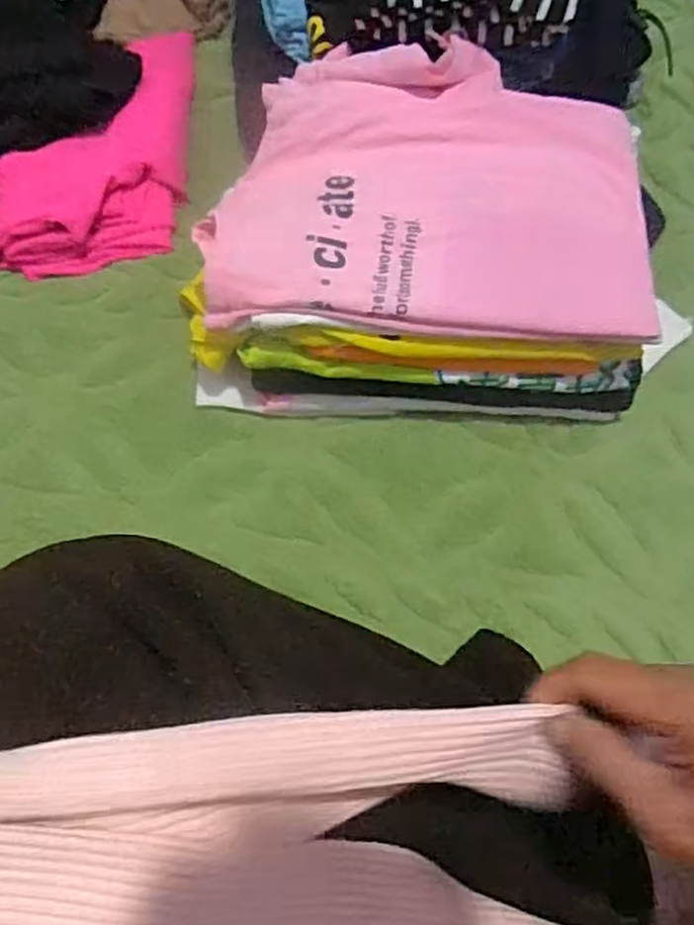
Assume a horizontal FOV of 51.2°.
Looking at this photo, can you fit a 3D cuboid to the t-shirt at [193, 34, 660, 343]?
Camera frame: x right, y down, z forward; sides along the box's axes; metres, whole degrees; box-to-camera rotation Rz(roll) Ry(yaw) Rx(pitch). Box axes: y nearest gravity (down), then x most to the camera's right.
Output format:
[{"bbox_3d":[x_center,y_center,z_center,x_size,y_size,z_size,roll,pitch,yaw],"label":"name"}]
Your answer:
[{"bbox_3d":[0.056,-0.183,0.464,0.271,0.039,0.227,6,65,3],"label":"t-shirt"}]

